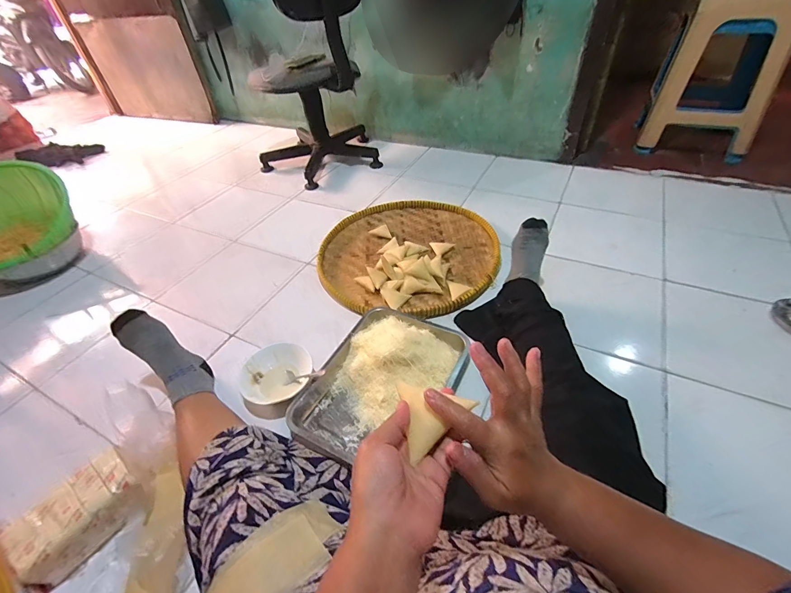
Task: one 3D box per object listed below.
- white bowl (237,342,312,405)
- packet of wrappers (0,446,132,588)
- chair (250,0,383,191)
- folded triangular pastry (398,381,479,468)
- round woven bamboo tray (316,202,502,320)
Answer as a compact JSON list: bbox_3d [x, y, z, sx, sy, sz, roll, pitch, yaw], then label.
[{"bbox_3d":[-0.245,0.166,0.752,0.138,0.058,0.135,-2,44,2],"label":"white bowl"},{"bbox_3d":[-0.491,0.342,0.571,0.158,0.078,0.111,-33,51,-26],"label":"packet of wrappers"},{"bbox_3d":[-0.335,-0.840,1.313,0.487,0.733,0.404,-16,46,-12],"label":"chair"},{"bbox_3d":[0.031,0.117,0.333,0.074,0.017,0.060,9,67,19],"label":"folded triangular pastry"},{"bbox_3d":[0.041,-0.134,1.052,0.510,0.054,0.509,-2,44,2],"label":"round woven bamboo tray"}]

